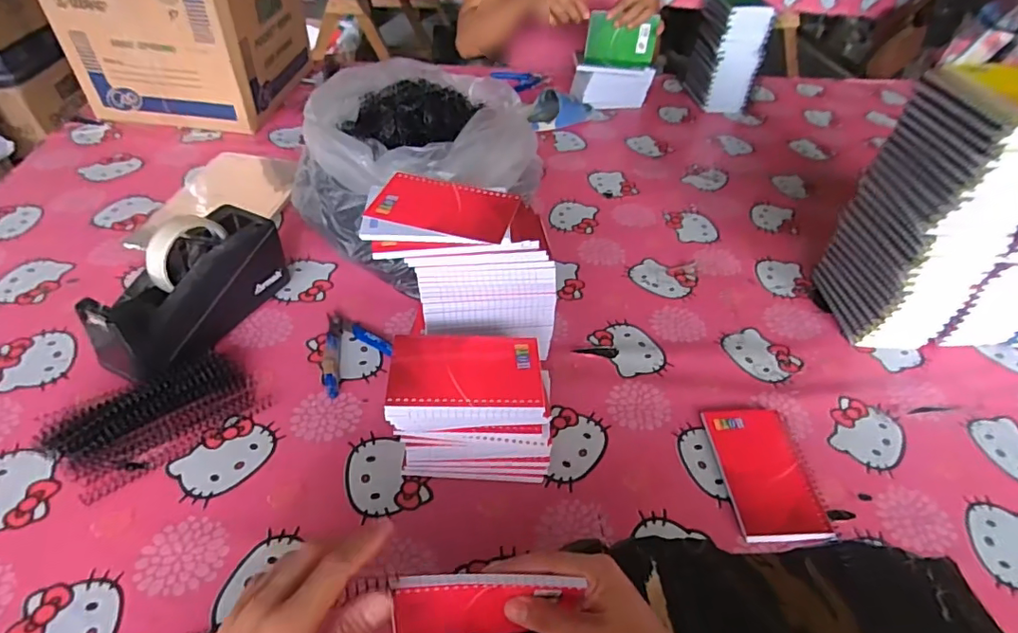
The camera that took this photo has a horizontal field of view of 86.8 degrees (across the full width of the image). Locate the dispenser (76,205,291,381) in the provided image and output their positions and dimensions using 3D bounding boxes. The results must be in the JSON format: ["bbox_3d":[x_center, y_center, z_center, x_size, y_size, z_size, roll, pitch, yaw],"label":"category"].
[{"bbox_3d":[-0.336,-0.029,0.573,0.076,0.111,0.206,19,46,15],"label":"dispenser"}]

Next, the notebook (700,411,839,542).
[{"bbox_3d":[0.244,0.144,0.508,0.085,0.014,0.132,0,44,-4],"label":"notebook"}]

